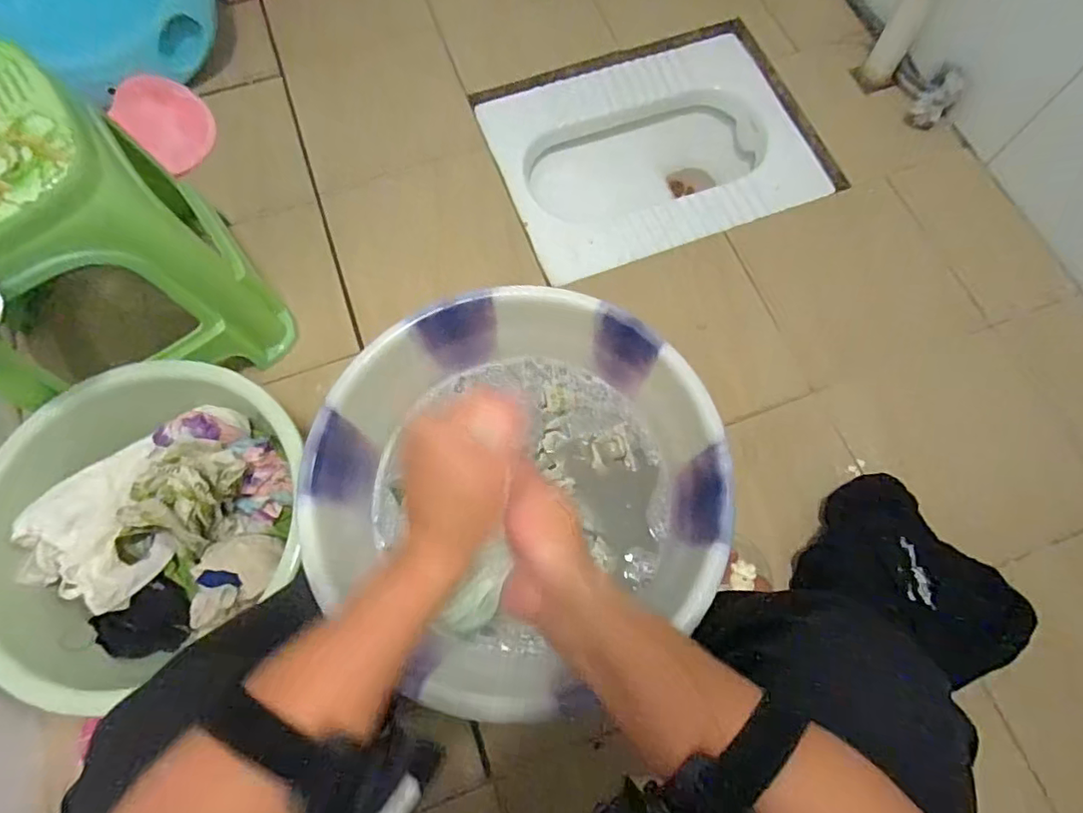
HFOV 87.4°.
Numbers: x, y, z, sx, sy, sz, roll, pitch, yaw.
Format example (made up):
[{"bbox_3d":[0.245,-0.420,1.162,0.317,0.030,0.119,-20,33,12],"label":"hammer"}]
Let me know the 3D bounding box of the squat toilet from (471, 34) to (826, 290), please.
[{"bbox_3d":[0.189,-0.409,1.049,0.497,0.237,0.392,-18,71,-5],"label":"squat toilet"}]

